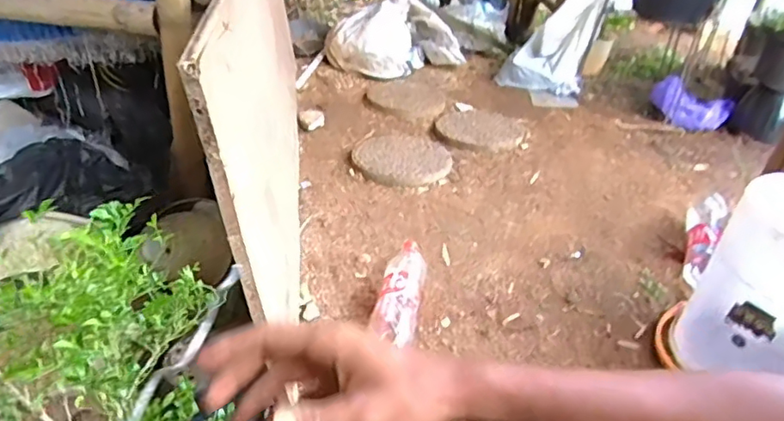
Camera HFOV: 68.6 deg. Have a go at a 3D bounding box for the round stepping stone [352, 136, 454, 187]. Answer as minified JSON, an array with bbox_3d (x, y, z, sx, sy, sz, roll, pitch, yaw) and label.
[{"bbox_3d":[0.027,-0.164,1.733,0.293,0.038,0.320,4,30,-2],"label":"round stepping stone"}]

